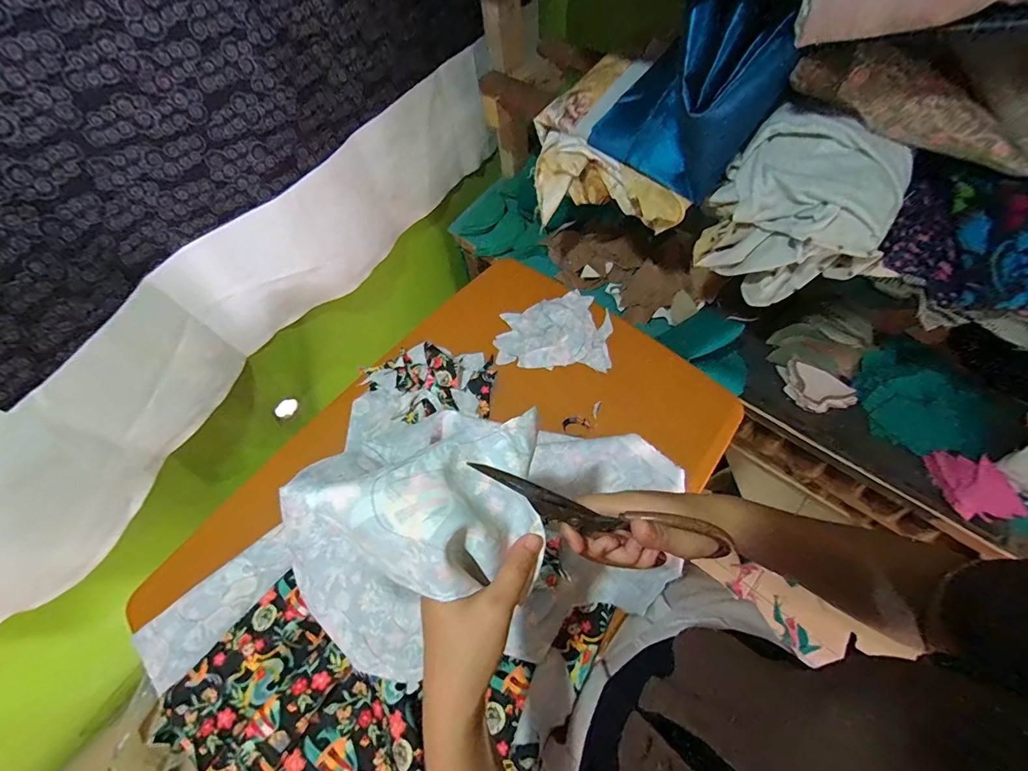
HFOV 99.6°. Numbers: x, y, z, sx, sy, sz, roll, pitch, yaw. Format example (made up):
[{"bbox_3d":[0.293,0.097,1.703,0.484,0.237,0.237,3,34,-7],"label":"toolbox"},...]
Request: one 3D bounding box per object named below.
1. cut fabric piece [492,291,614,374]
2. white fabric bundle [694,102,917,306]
[{"bbox_3d":[0.064,-0.089,0.691,0.175,0.011,0.136,1,63,4],"label":"cut fabric piece"},{"bbox_3d":[0.347,-0.212,0.537,0.186,0.164,0.132,29,68,17],"label":"white fabric bundle"}]

